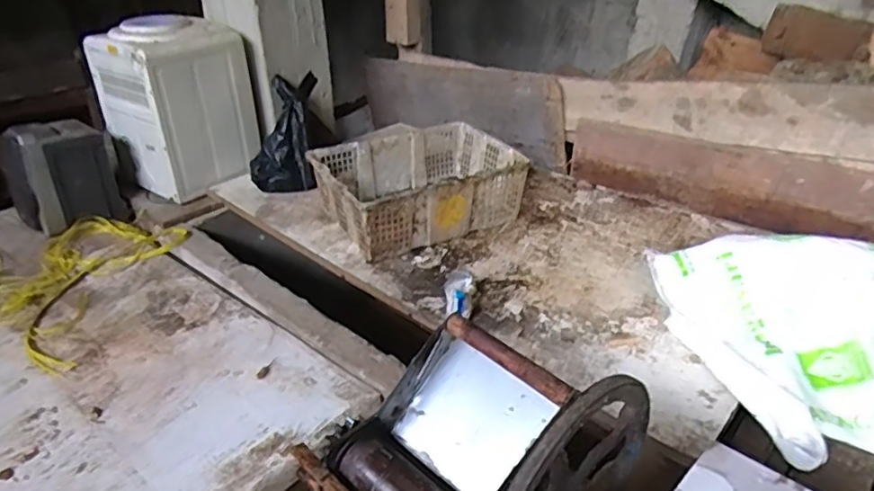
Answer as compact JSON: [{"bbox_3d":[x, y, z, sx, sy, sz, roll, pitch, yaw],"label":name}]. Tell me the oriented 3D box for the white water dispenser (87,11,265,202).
[{"bbox_3d":[-0.716,-0.398,1.665,0.333,0.416,0.310,23,38,34],"label":"white water dispenser"}]

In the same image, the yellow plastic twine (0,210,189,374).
[{"bbox_3d":[-0.955,0.029,1.440,0.796,0.042,0.489,11,34,24],"label":"yellow plastic twine"}]

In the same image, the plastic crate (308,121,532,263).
[{"bbox_3d":[-0.049,-0.147,1.519,0.479,0.173,0.338,-17,35,-25],"label":"plastic crate"}]

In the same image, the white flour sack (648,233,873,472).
[{"bbox_3d":[0.733,0.147,0.943,0.675,0.192,0.404,3,31,6],"label":"white flour sack"}]

